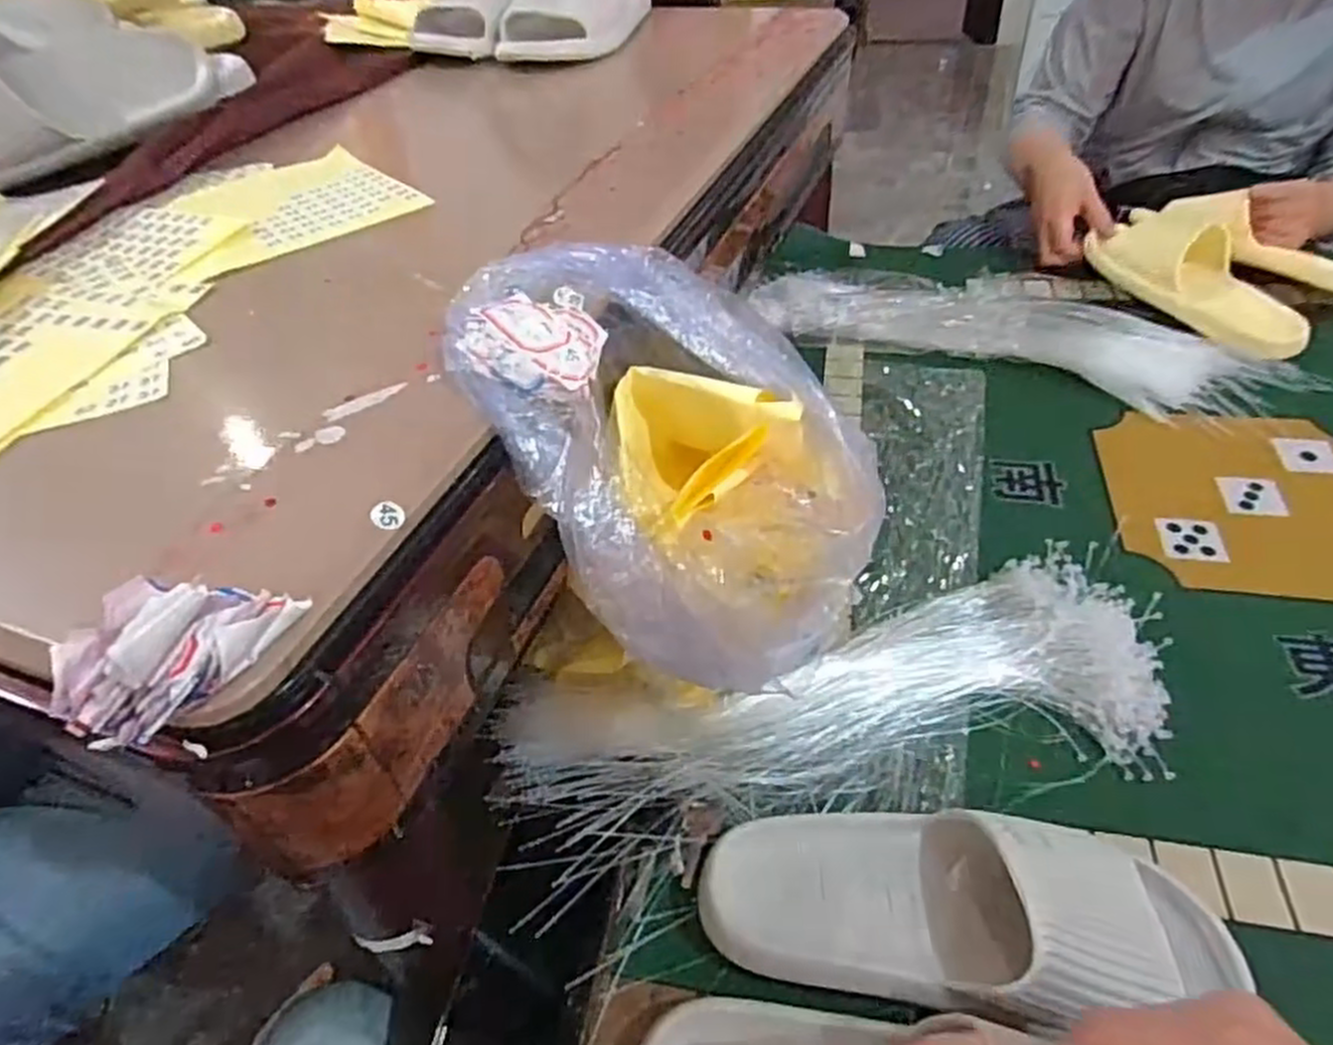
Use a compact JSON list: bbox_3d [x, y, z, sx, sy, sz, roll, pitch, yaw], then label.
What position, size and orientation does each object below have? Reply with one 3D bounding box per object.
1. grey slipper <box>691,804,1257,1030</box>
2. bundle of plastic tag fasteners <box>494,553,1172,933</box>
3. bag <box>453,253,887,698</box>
[{"bbox_3d":[0.149,0.189,0.390,0.259,0.052,0.103,9,45,15],"label":"grey slipper"},{"bbox_3d":[0.107,0.122,0.497,0.422,0.031,0.148,-13,44,-8],"label":"bundle of plastic tag fasteners"},{"bbox_3d":[0.015,-0.038,0.428,0.216,0.152,0.224,-16,45,-11],"label":"bag"}]

